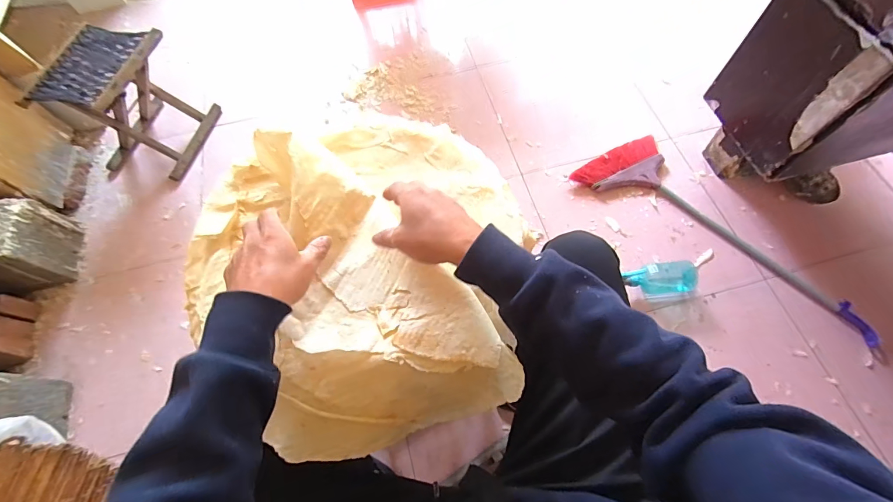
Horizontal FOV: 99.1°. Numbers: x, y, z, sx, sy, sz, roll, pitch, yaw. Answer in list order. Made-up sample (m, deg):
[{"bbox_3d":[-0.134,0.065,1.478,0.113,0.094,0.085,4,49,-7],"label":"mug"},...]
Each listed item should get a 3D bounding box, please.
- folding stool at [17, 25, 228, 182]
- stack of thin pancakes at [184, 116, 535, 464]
[{"bbox_3d":[-0.953,-0.447,1.157,0.252,0.302,0.302,11,66,8],"label":"folding stool"},{"bbox_3d":[-0.106,0.011,0.481,0.429,0.128,0.415,-18,65,-5],"label":"stack of thin pancakes"}]

